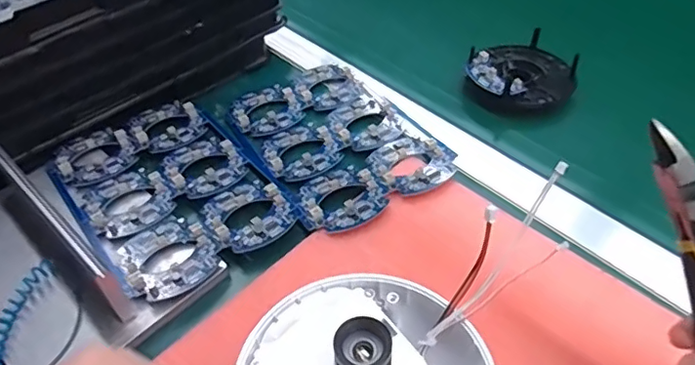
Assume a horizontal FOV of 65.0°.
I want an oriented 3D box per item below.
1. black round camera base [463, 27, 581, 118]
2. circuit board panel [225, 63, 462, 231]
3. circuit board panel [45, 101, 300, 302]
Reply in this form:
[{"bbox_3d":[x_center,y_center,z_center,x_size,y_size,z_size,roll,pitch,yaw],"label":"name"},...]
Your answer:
[{"bbox_3d":[0.170,-0.105,0.538,0.100,0.041,0.100,-1,45,1],"label":"black round camera base"},{"bbox_3d":[-0.012,-0.041,0.476,0.136,0.011,0.197,-25,50,-21],"label":"circuit board panel"},{"bbox_3d":[-0.145,0.003,0.436,0.133,0.010,0.195,-31,52,-25],"label":"circuit board panel"}]

